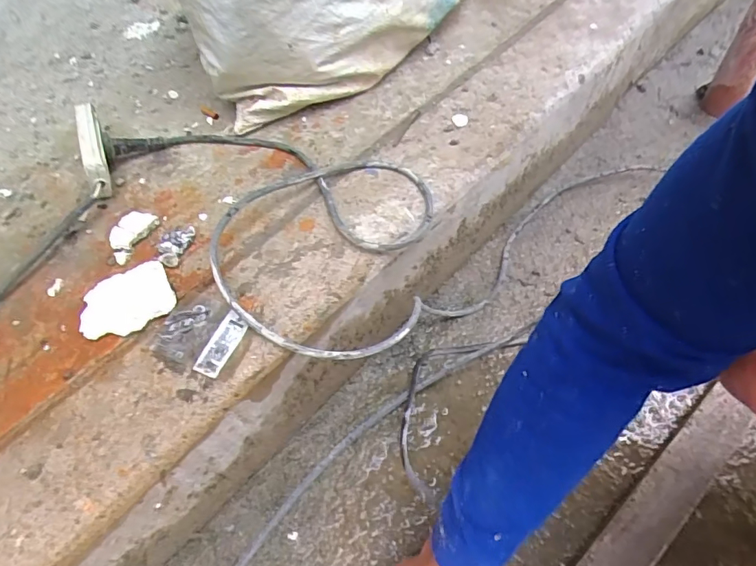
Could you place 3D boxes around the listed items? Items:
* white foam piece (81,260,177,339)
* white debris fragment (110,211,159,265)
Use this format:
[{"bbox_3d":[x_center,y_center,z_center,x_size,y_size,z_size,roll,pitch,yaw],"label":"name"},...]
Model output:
[{"bbox_3d":[-0.250,0.013,0.471,0.086,0.027,0.066,-14,59,-5],"label":"white foam piece"},{"bbox_3d":[-0.275,-0.055,0.523,0.036,0.013,0.063,23,63,16],"label":"white debris fragment"}]

